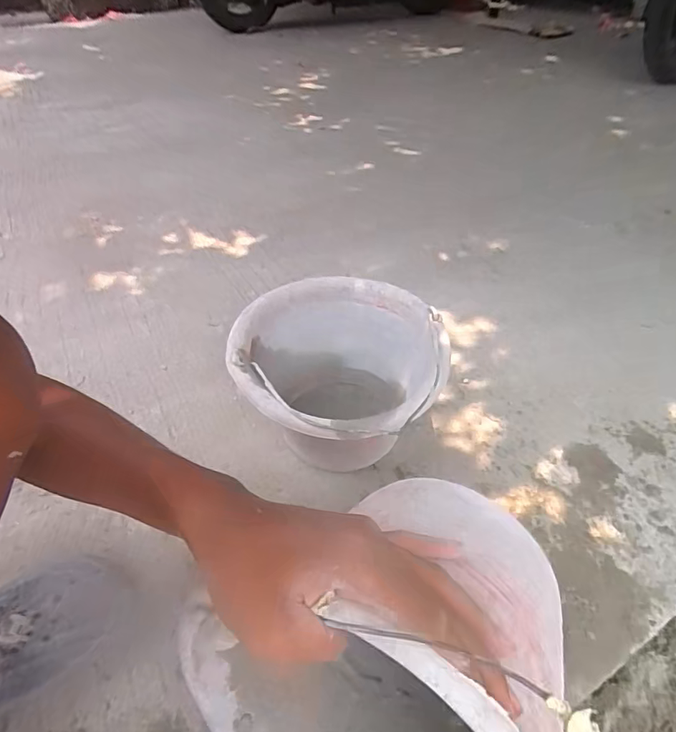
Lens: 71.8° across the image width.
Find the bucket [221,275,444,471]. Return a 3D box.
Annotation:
[{"bbox_3d":[-0.003,0.024,0.589,0.237,0.175,0.241,-1,44,1],"label":"bucket"}]

